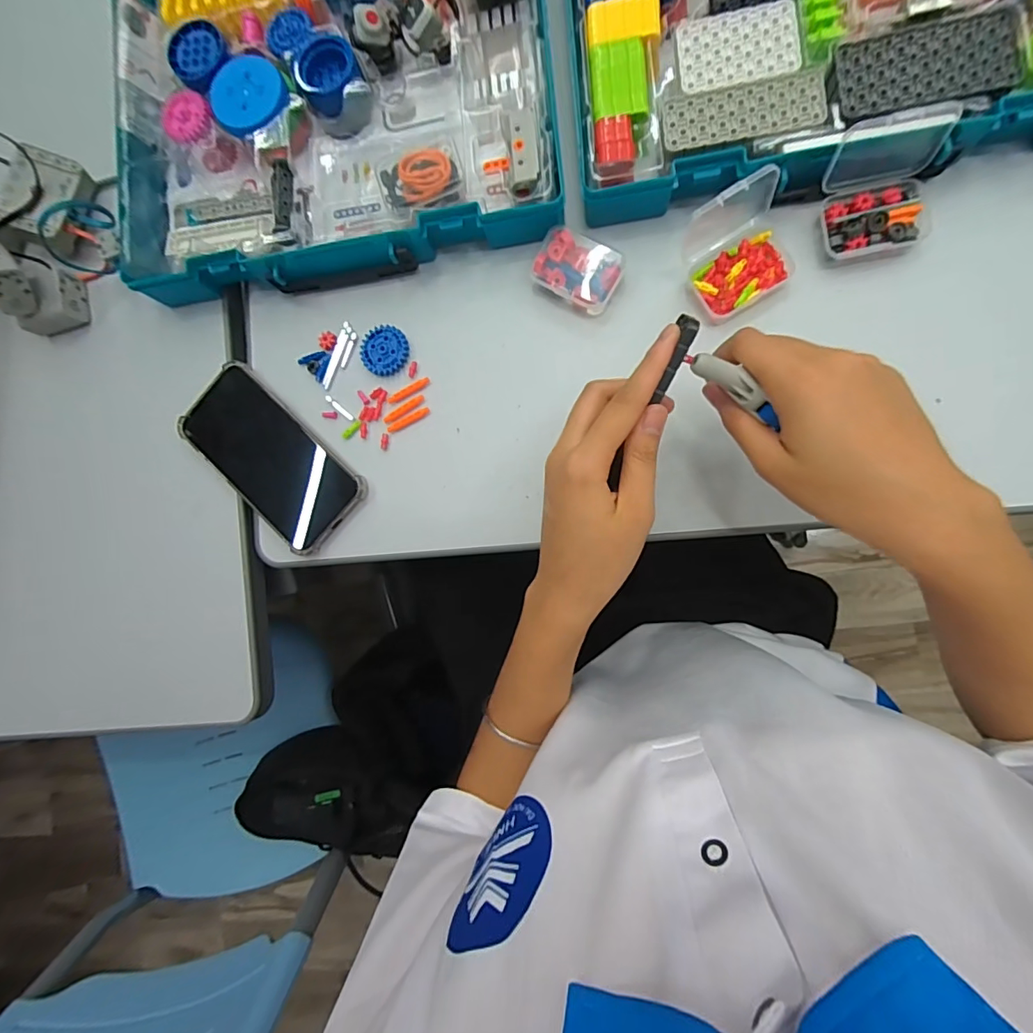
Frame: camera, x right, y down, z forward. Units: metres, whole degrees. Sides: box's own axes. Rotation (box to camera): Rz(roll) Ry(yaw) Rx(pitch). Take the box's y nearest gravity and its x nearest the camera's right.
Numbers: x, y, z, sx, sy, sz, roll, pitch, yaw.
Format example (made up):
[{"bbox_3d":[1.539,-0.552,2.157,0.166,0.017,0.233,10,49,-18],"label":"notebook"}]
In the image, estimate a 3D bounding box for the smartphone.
[{"bbox_3d":[-0.204,-0.048,0.402,0.163,0.013,0.082,43,94,8],"label":"smartphone"}]

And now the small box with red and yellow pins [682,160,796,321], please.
[{"bbox_3d":[0.149,-0.184,0.323,0.065,0.047,0.069,-27,84,7],"label":"small box with red and yellow pins"}]

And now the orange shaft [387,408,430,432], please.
[{"bbox_3d":[-0.086,-0.077,0.386,0.036,0.004,0.007,-26,84,7],"label":"orange shaft"}]

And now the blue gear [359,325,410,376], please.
[{"bbox_3d":[-0.107,-0.134,0.389,0.040,0.005,0.039,0,87,9],"label":"blue gear"}]

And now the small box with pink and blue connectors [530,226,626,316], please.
[{"bbox_3d":[0.046,-0.183,0.363,0.062,0.016,0.046,27,92,9],"label":"small box with pink and blue connectors"}]

